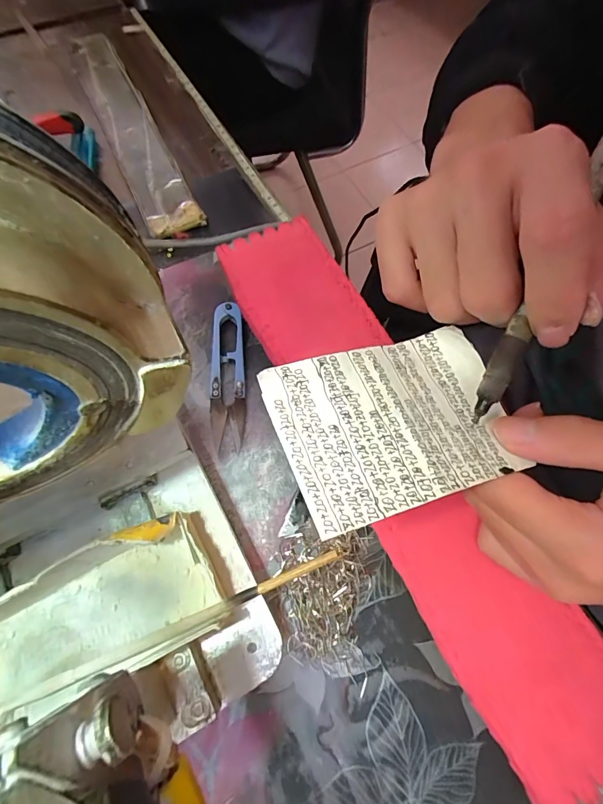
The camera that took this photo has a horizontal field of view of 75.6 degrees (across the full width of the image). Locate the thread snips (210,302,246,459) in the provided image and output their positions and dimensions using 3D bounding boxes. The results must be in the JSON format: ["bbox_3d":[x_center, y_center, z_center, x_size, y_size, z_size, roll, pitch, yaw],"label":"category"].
[{"bbox_3d":[-0.049,-0.019,0.255,0.021,0.010,0.100,-3,68,-4],"label":"thread snips"}]

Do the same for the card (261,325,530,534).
[{"bbox_3d":[0.039,0.005,0.158,0.097,0.022,0.069,-19,70,-10],"label":"card"}]

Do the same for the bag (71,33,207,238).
[{"bbox_3d":[-0.150,-0.240,0.338,0.043,0.012,0.255,-24,71,-12],"label":"bag"}]

